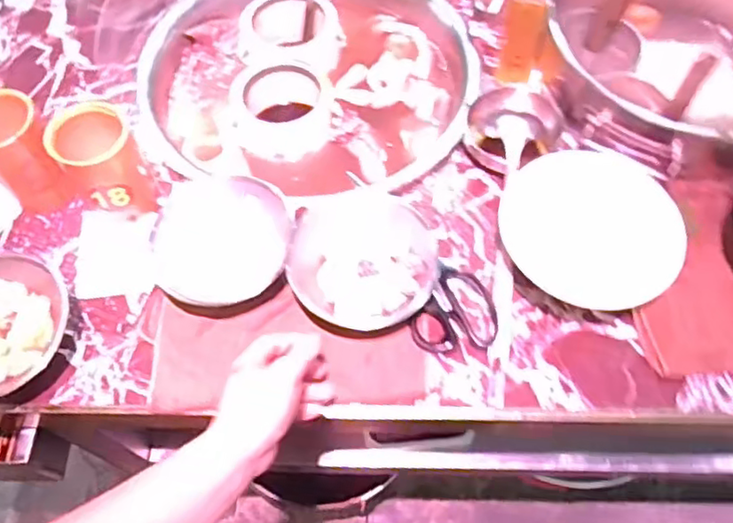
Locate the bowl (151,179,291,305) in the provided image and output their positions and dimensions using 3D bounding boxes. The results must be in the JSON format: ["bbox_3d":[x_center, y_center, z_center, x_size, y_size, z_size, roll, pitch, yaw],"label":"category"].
[{"bbox_3d":[-0.147,-0.022,0.663,0.137,0.049,0.126,0,64,1],"label":"bowl"}]

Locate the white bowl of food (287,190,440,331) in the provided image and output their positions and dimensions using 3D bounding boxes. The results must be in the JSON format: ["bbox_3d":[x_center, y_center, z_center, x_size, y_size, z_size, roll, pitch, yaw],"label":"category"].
[{"bbox_3d":[-0.002,-0.001,0.656,0.145,0.042,0.150,0,64,1],"label":"white bowl of food"}]

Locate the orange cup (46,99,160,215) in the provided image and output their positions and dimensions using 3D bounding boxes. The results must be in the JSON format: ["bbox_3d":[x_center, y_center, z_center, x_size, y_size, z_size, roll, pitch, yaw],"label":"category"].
[{"bbox_3d":[-0.275,-0.097,0.674,0.078,0.127,0.082,0,61,1],"label":"orange cup"}]

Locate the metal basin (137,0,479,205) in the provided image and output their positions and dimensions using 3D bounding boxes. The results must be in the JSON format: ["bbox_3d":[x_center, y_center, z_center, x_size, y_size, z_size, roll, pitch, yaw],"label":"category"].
[{"bbox_3d":[-0.078,-0.235,0.826,0.417,0.086,0.351,15,62,9],"label":"metal basin"}]

